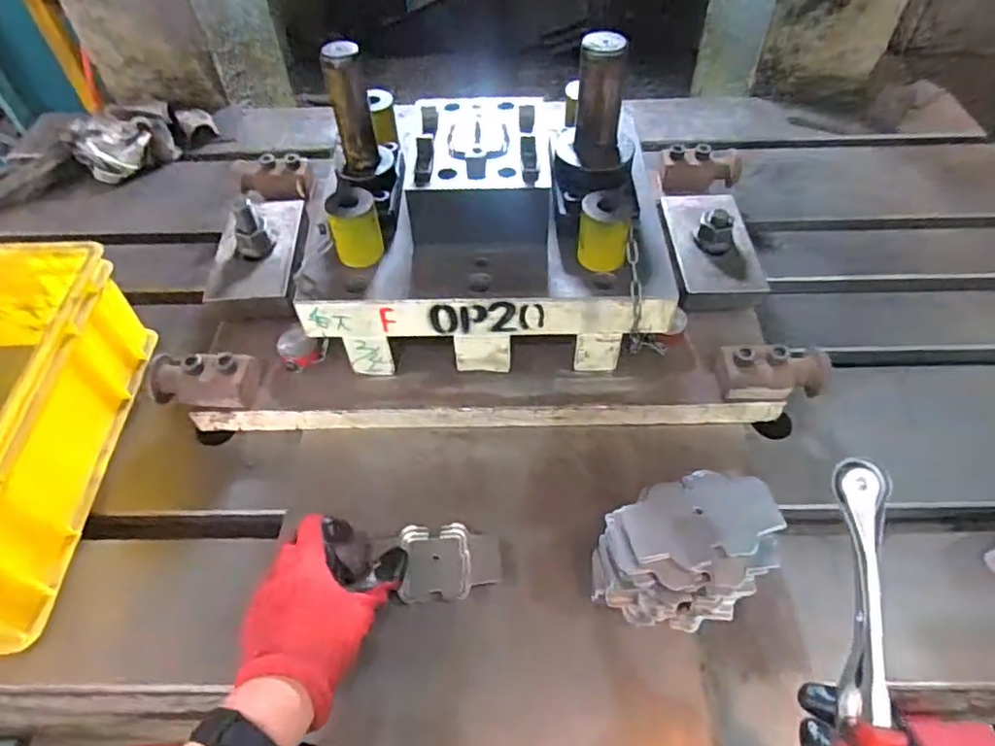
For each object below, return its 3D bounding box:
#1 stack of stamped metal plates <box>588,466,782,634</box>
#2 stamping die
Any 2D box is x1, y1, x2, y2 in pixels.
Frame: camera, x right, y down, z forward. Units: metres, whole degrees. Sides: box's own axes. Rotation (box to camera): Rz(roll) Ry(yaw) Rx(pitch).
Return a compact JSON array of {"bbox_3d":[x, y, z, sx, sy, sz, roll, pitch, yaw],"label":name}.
[{"bbox_3d":[0.135,0.135,0.457,0.127,0.092,0.084,-17,53,-11],"label":"stack of stamped metal plates"},{"bbox_3d":[-0.012,-0.145,0.599,0.597,0.233,0.344,1,52,3],"label":"stamping die"}]

